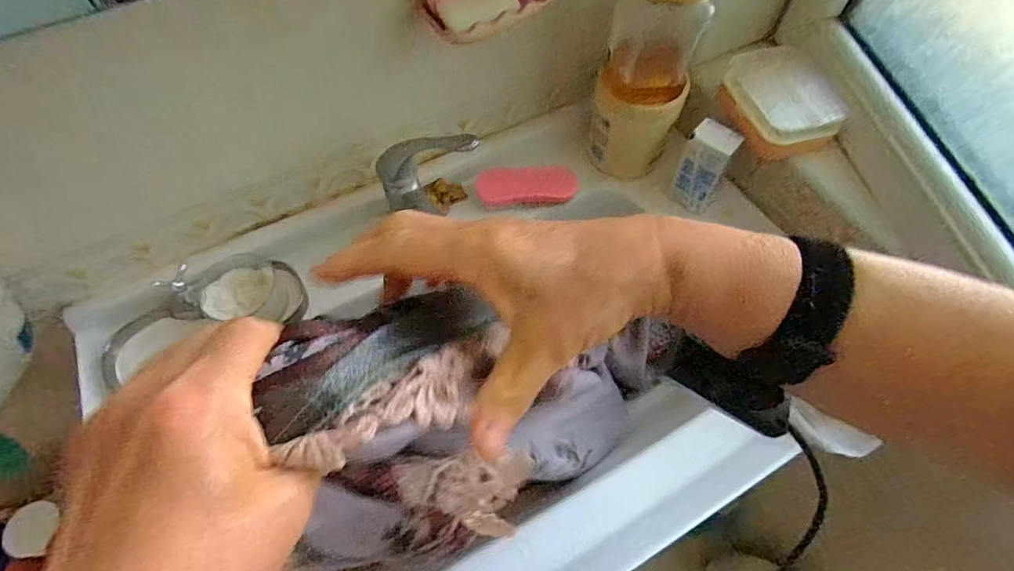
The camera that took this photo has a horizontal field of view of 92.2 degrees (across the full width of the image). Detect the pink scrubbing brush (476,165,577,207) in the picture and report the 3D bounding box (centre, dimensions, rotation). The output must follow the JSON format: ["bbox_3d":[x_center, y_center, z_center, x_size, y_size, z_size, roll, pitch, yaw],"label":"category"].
[{"bbox_3d":[0.025,-0.129,0.631,0.125,0.017,0.050,0,60,3],"label":"pink scrubbing brush"}]

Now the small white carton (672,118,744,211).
[{"bbox_3d":[0.240,-0.145,0.600,0.054,0.105,0.038,28,65,17],"label":"small white carton"}]

